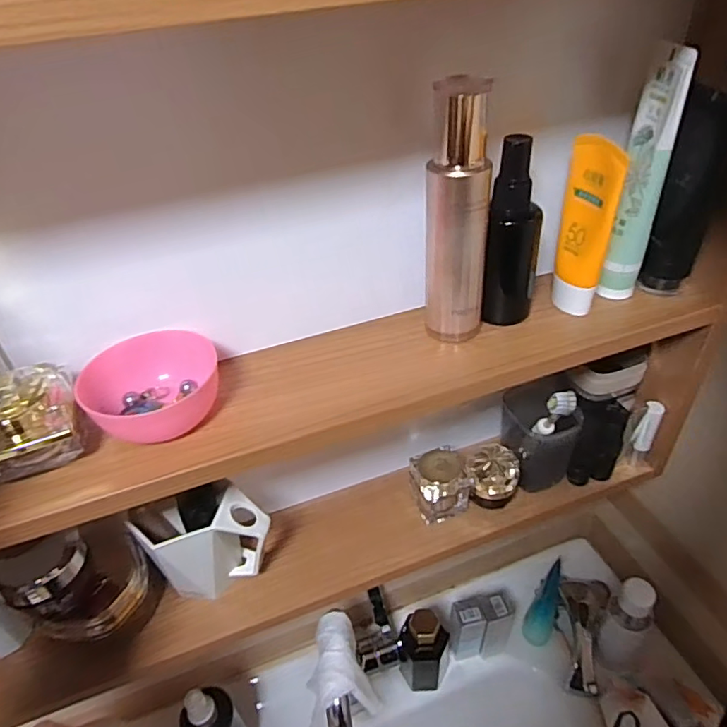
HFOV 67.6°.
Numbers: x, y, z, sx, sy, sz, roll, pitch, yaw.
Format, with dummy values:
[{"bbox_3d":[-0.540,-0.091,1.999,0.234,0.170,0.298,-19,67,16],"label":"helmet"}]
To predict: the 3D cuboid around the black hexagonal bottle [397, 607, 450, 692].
[{"bbox_3d":[0.077,0.358,0.689,0.064,0.161,0.067,1,40,8],"label":"black hexagonal bottle"}]

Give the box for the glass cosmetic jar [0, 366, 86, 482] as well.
[{"bbox_3d":[-0.210,0.037,0.334,0.064,0.052,0.047,-27,44,-24],"label":"glass cosmetic jar"}]

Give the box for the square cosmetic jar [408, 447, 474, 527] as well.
[{"bbox_3d":[0.072,0.116,0.517,0.055,0.057,0.047,-9,39,-5],"label":"square cosmetic jar"}]

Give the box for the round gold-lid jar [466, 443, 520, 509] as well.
[{"bbox_3d":[0.124,0.108,0.520,0.048,0.048,0.044,-3,39,3],"label":"round gold-lid jar"}]

